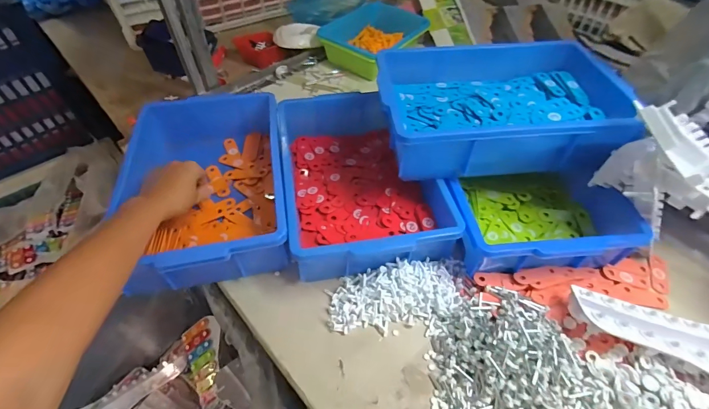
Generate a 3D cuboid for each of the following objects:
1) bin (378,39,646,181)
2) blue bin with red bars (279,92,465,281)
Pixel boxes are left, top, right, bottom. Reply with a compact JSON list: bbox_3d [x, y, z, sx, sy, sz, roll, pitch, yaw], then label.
[{"bbox_3d":[0.229,-0.169,0.585,0.371,0.086,0.259,-4,51,-3],"label":"bin"},{"bbox_3d":[0.001,-0.060,0.610,0.238,0.089,0.375,-8,51,-7],"label":"blue bin with red bars"}]

